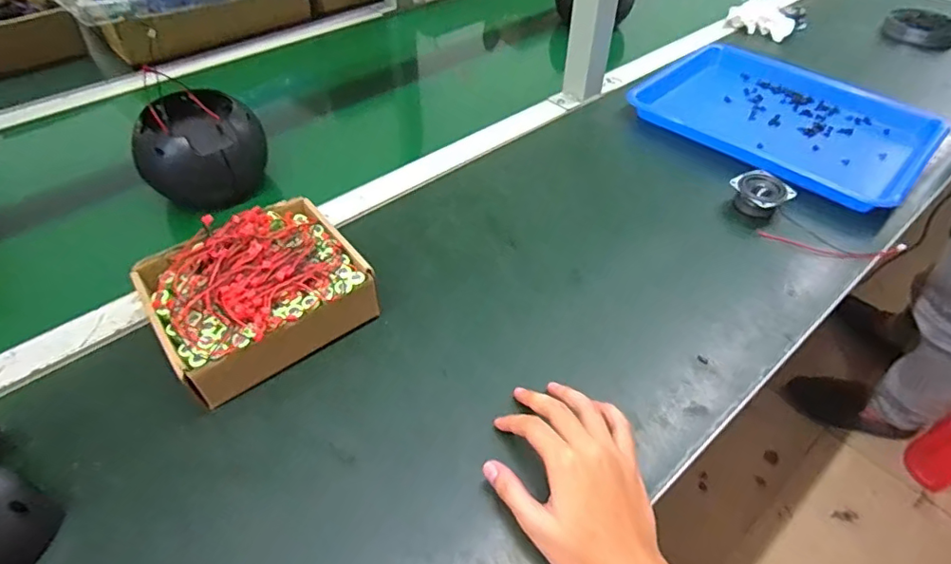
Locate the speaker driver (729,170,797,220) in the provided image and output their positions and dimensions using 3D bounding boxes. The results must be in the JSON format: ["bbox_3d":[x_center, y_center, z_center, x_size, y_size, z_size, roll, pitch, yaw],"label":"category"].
[{"bbox_3d":[0.312,-0.097,0.602,0.047,0.028,0.053,-28,54,-24],"label":"speaker driver"}]

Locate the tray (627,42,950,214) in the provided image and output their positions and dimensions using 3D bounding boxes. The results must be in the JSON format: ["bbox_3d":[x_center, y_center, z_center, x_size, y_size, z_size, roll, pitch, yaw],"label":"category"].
[{"bbox_3d":[0.420,-0.232,0.734,0.336,0.027,0.293,36,56,28],"label":"tray"}]

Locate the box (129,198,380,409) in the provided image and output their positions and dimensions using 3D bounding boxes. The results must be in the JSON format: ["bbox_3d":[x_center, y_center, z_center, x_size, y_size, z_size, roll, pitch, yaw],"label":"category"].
[{"bbox_3d":[-0.187,0.005,0.471,0.166,0.068,0.143,-30,55,-25],"label":"box"}]

